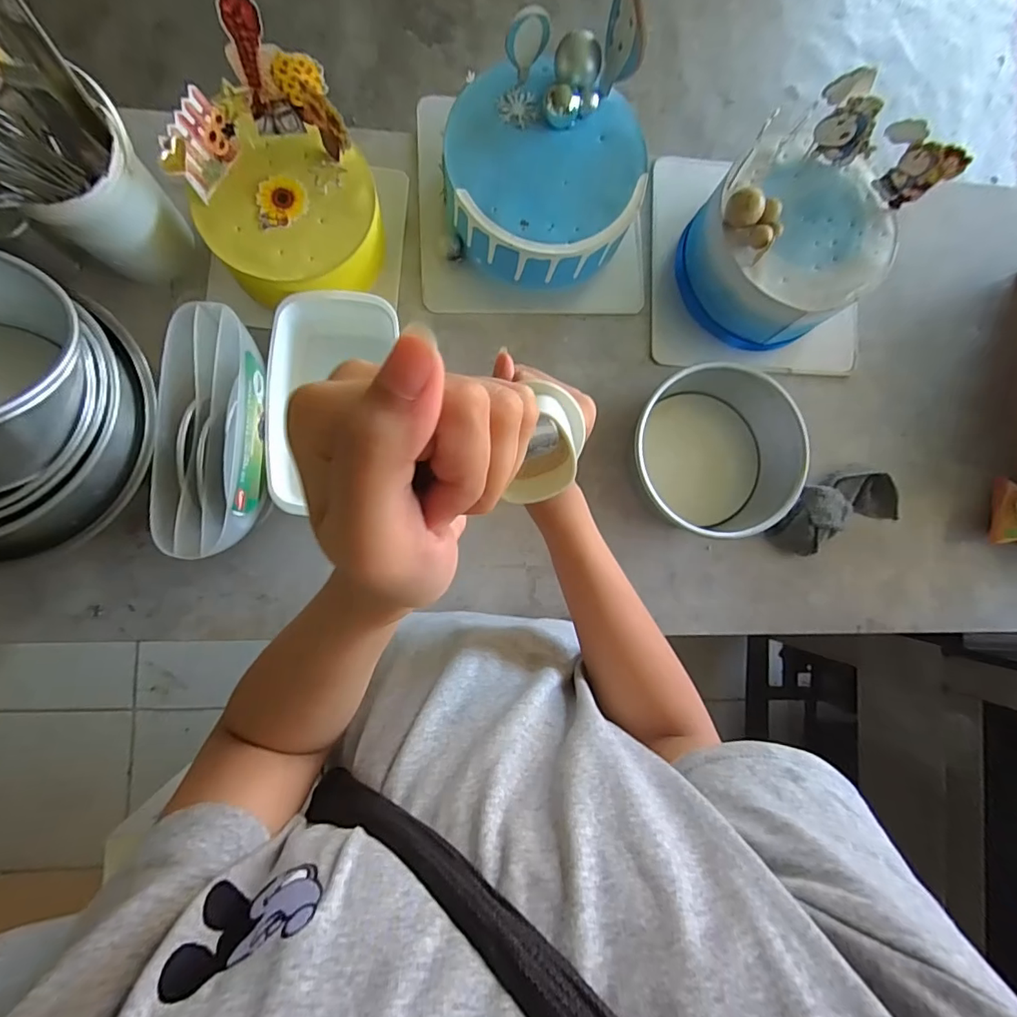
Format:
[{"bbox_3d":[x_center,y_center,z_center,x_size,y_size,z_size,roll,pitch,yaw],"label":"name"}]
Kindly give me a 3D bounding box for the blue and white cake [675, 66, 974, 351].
[{"bbox_3d":[0.318,-0.301,0.543,0.196,0.160,0.175,-40,91,-7],"label":"blue and white cake"}]

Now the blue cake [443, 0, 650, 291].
[{"bbox_3d":[0.041,-0.369,0.527,0.207,0.131,0.210,-2,87,-6],"label":"blue cake"}]

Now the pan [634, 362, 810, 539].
[{"bbox_3d":[0.227,-0.063,0.570,0.184,0.073,0.176,0,87,-6],"label":"pan"}]

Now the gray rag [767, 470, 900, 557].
[{"bbox_3d":[0.395,-0.001,0.597,0.170,0.044,0.076,-20,89,-7],"label":"gray rag"}]

